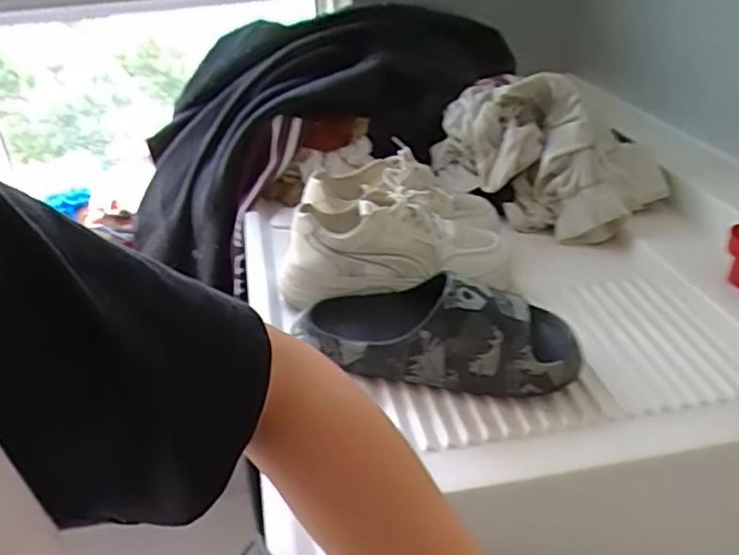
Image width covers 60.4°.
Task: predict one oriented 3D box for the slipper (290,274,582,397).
[{"bbox_3d":[0.071,0.045,0.568,0.223,0.090,0.099,5,32,13],"label":"slipper"}]

